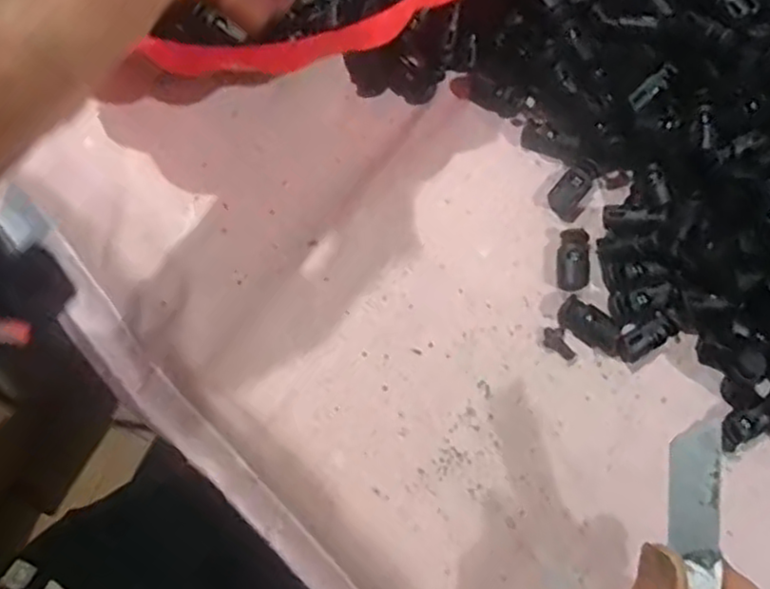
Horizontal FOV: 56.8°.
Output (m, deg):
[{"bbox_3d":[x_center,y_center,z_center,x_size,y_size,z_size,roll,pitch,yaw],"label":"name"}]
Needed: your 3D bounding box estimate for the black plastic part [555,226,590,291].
[{"bbox_3d":[0.086,-0.016,0.323,0.016,0.007,0.030,8,77,3],"label":"black plastic part"}]

